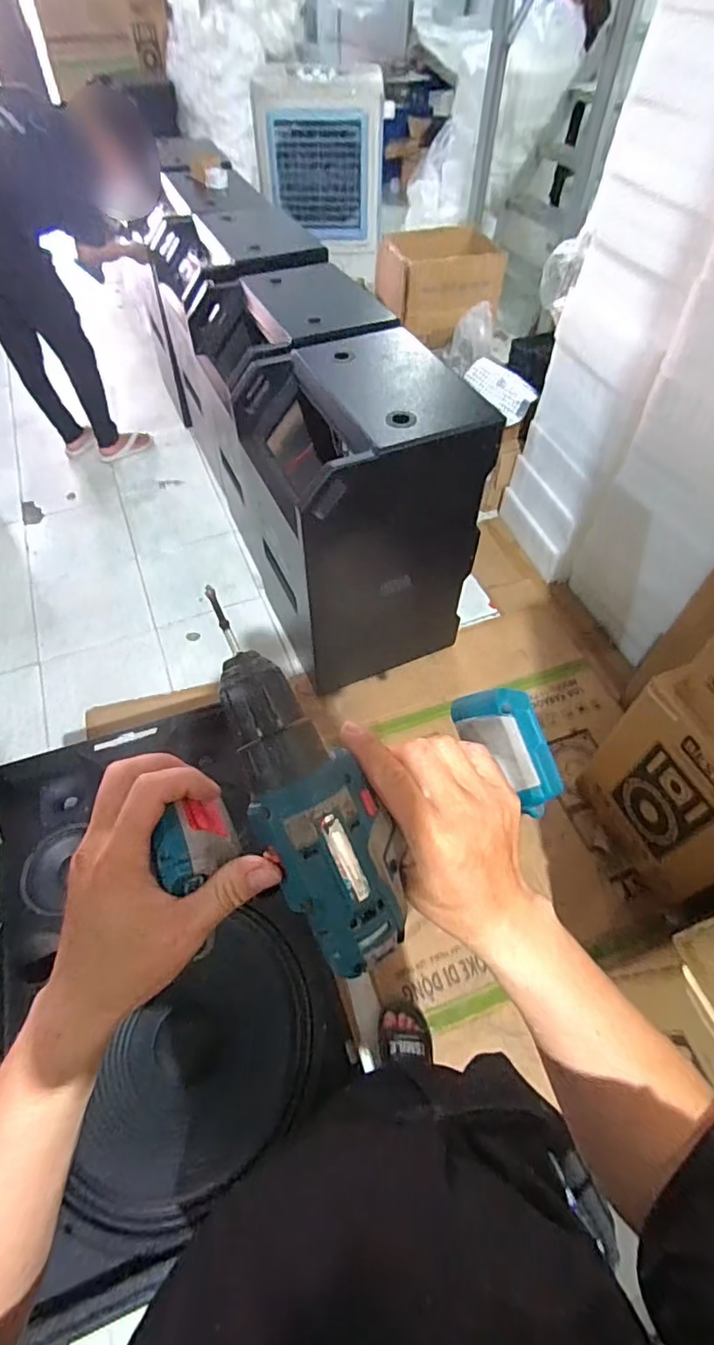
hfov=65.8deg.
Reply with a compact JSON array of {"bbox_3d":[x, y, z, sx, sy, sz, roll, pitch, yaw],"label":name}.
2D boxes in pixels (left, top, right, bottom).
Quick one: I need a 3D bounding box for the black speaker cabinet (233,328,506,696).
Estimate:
[{"bbox_3d":[-0.006,-0.463,1.660,0.523,0.809,0.565,-21,58,-15],"label":"black speaker cabinet"}]

